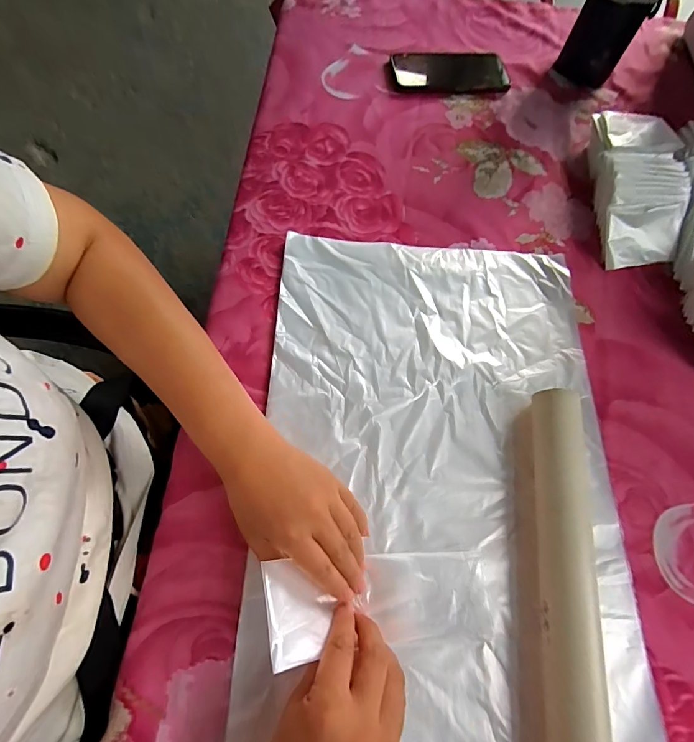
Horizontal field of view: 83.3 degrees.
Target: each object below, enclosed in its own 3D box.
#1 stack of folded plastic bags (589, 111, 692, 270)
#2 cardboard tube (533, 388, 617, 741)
[{"bbox_3d":[0.340,-0.216,0.458,0.093,0.045,0.204,8,68,0],"label":"stack of folded plastic bags"},{"bbox_3d":[0.160,0.183,0.282,0.036,0.042,0.345,8,68,0],"label":"cardboard tube"}]

